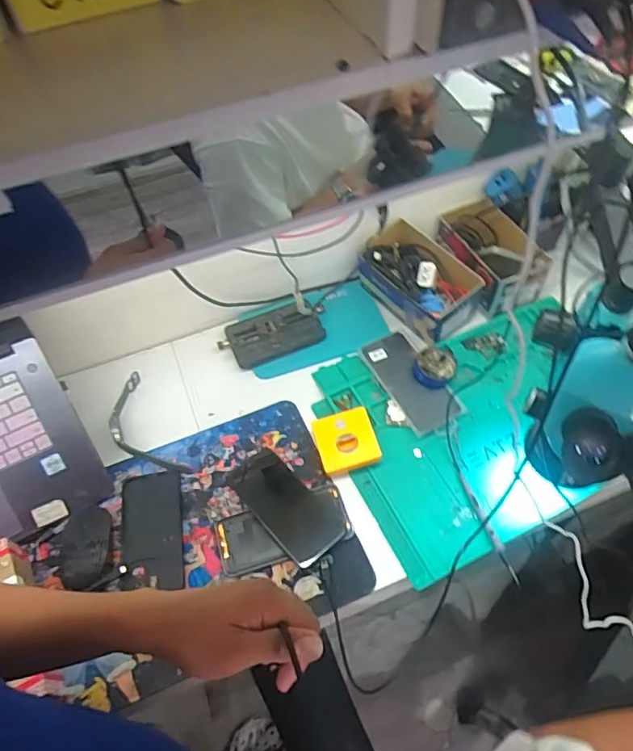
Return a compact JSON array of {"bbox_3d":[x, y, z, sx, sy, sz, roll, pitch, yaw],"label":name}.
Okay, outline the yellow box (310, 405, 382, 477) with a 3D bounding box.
[{"bbox_3d":[0.041,0.094,0.737,0.081,0.032,0.081,-13,57,-6],"label":"yellow box"}]

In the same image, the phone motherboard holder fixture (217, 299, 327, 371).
[{"bbox_3d":[-0.068,-0.069,0.859,0.168,0.026,0.093,-19,57,-10],"label":"phone motherboard holder fixture"}]

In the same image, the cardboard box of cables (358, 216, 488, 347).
[{"bbox_3d":[0.160,-0.146,0.844,0.126,0.088,0.182,-30,60,-17],"label":"cardboard box of cables"}]

